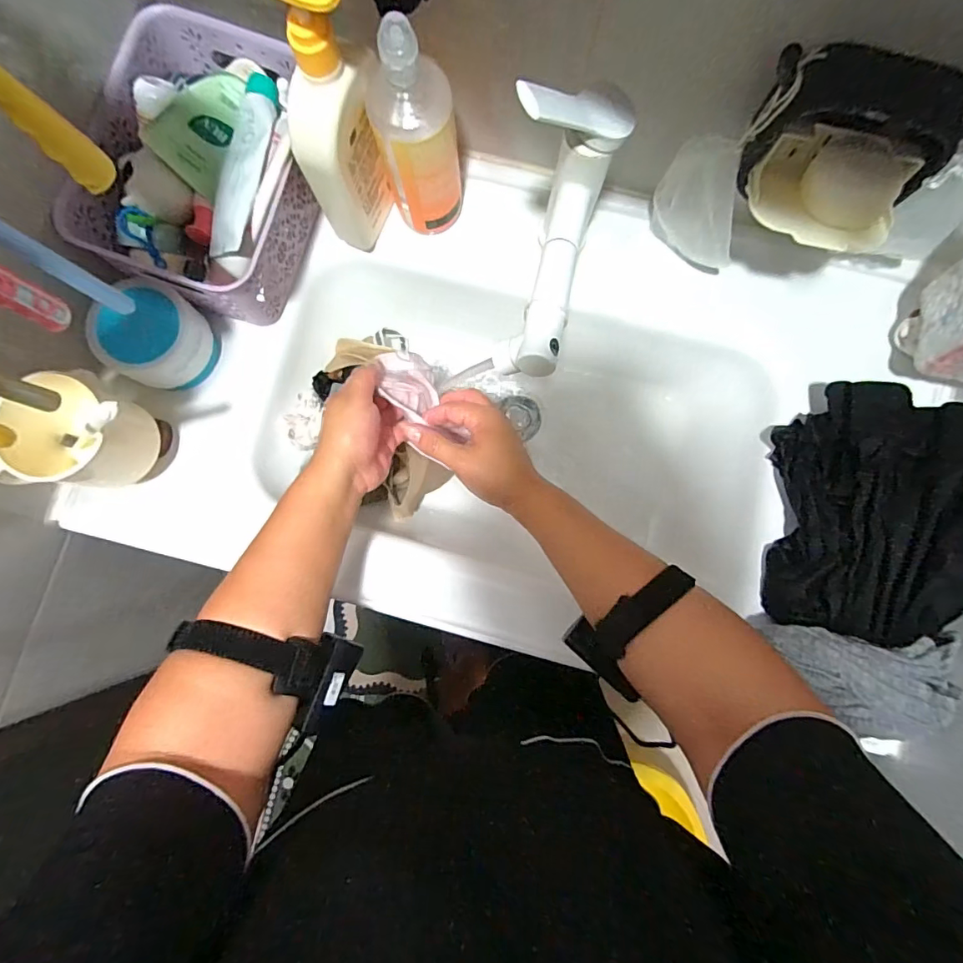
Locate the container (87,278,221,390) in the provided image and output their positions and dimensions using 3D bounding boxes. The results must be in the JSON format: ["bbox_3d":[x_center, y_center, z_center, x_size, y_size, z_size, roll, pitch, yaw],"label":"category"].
[{"bbox_3d":[-0.305,-0.135,0.454,0.082,0.070,0.080,0,82,0],"label":"container"}]

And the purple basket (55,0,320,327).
[{"bbox_3d":[-0.247,-0.288,0.460,0.161,0.112,0.240,12,83,2],"label":"purple basket"}]

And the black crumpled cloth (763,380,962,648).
[{"bbox_3d":[0.339,0.024,0.402,0.175,0.034,0.210,4,88,42],"label":"black crumpled cloth"}]

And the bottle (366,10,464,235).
[{"bbox_3d":[-0.053,-0.294,0.420,0.071,0.186,0.050,-9,82,-1],"label":"bottle"}]

